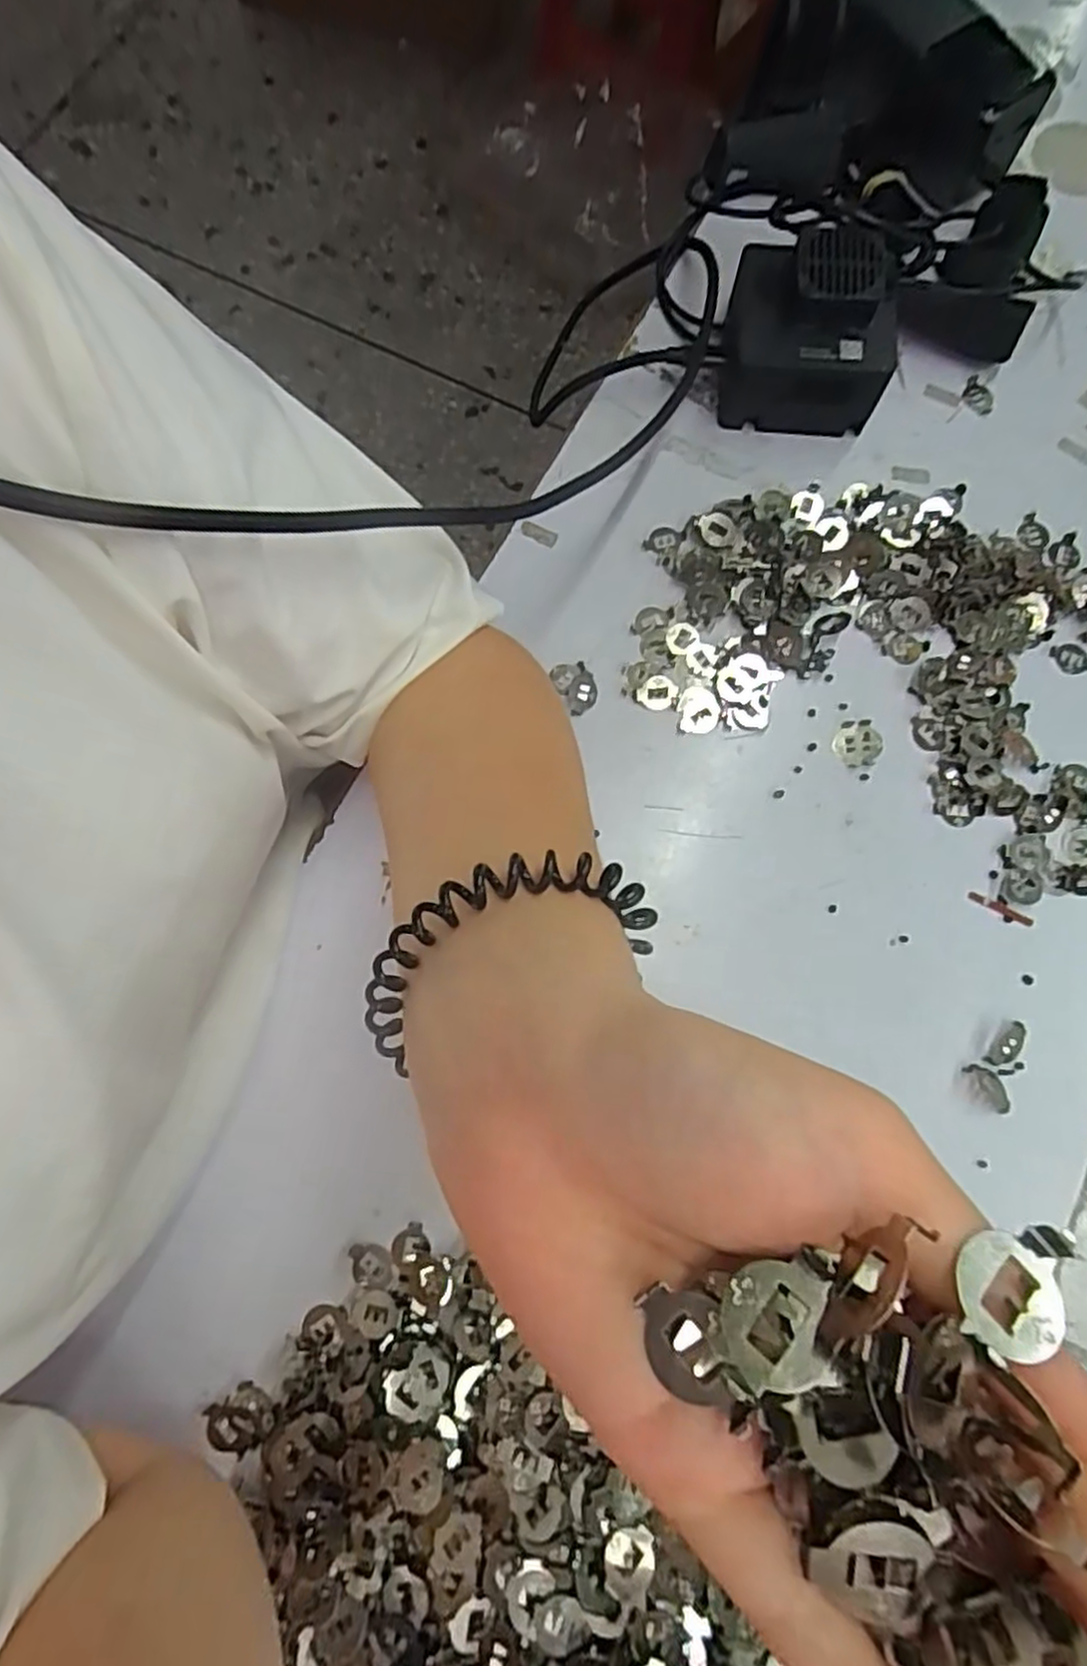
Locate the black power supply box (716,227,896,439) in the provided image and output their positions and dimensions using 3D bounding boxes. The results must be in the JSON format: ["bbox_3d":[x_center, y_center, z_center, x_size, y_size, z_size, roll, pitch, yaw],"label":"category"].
[{"bbox_3d":[0.131,-0.252,0.372,0.074,0.059,0.071,5,77,2],"label":"black power supply box"}]

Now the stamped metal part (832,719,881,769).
[{"bbox_3d":[0.151,-0.043,0.359,0.022,0.004,0.023,36,80,8],"label":"stamped metal part"}]

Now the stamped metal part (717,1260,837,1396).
[{"bbox_3d":[0.035,0.075,0.113,0.016,0.004,0.017,4,54,11],"label":"stamped metal part"}]

